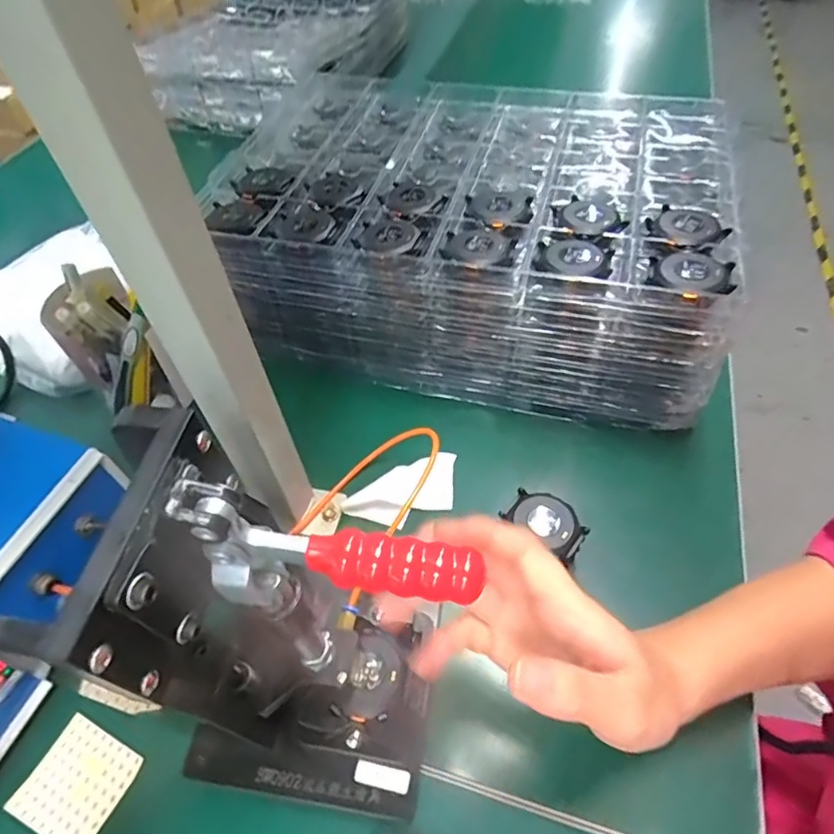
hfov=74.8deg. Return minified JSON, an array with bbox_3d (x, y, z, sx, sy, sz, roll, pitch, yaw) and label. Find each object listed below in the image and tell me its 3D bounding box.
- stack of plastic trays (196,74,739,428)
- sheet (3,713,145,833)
[{"bbox_3d":[0.048,-0.184,0.533,0.432,0.134,0.306,11,54,11],"label":"stack of plastic trays"},{"bbox_3d":[-0.204,0.219,0.327,0.057,0.004,0.054,24,54,13],"label":"sheet"}]

